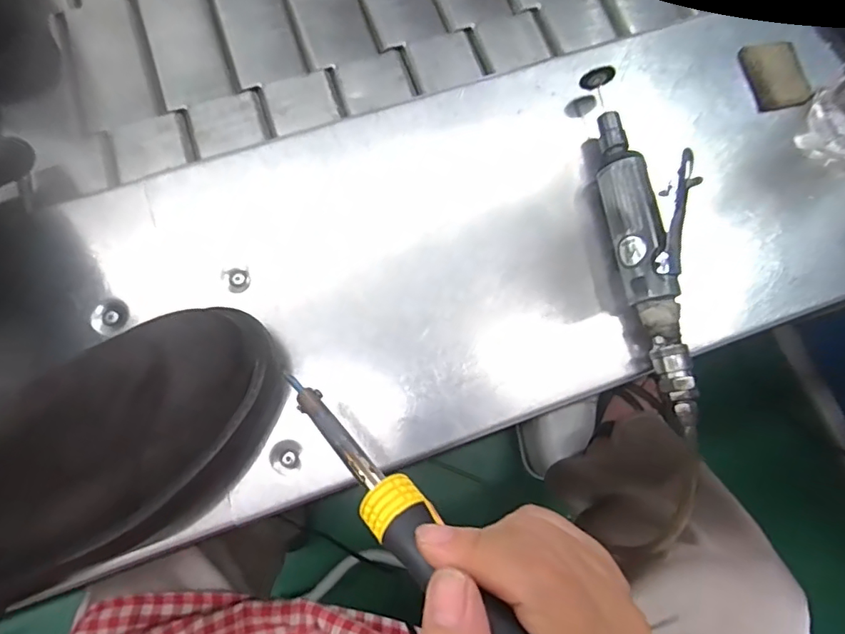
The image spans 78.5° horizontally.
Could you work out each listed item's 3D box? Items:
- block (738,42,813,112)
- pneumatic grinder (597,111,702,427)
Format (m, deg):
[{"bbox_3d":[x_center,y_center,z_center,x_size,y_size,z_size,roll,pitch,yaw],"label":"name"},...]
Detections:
[{"bbox_3d":[0.275,-0.189,0.404,0.045,0.008,0.054,-9,76,-4],"label":"block"},{"bbox_3d":[0.156,-0.041,0.344,0.048,0.051,0.217,-8,76,-4],"label":"pneumatic grinder"}]

